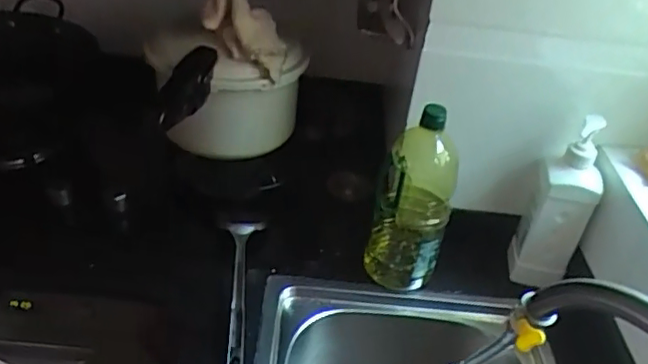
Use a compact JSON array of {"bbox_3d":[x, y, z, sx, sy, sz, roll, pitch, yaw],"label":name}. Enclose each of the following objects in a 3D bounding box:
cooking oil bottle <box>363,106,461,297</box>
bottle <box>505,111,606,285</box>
[{"bbox_3d":[0.130,0.035,0.888,0.107,0.280,0.088,12,36,7],"label":"cooking oil bottle"},{"bbox_3d":[0.356,0.028,0.898,0.089,0.258,0.090,18,37,15],"label":"bottle"}]

